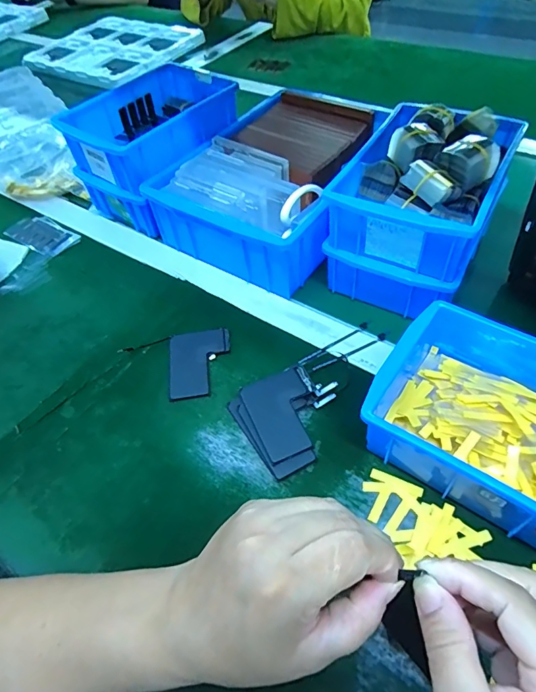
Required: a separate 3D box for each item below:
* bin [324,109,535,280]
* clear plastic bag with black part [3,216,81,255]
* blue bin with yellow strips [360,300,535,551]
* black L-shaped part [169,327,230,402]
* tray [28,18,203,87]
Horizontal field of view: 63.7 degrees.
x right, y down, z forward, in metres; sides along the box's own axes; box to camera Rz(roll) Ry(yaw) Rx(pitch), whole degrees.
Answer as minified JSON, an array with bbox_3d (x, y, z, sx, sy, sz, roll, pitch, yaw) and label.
[{"bbox_3d":[0.147,-0.161,0.417,0.140,0.073,0.186,22,57,22],"label":"bin"},{"bbox_3d":[-0.298,-0.147,0.568,0.105,0.014,0.050,29,60,26],"label":"clear plastic bag with black part"},{"bbox_3d":[0.189,0.056,0.321,0.201,0.065,0.148,29,60,25],"label":"blue bin with yellow strips"},{"bbox_3d":[-0.066,0.015,0.416,0.057,0.006,0.078,-8,51,0],"label":"black L-shaped part"},{"bbox_3d":[-0.346,-0.670,0.970,0.306,0.030,0.294,24,58,23],"label":"tray"}]

